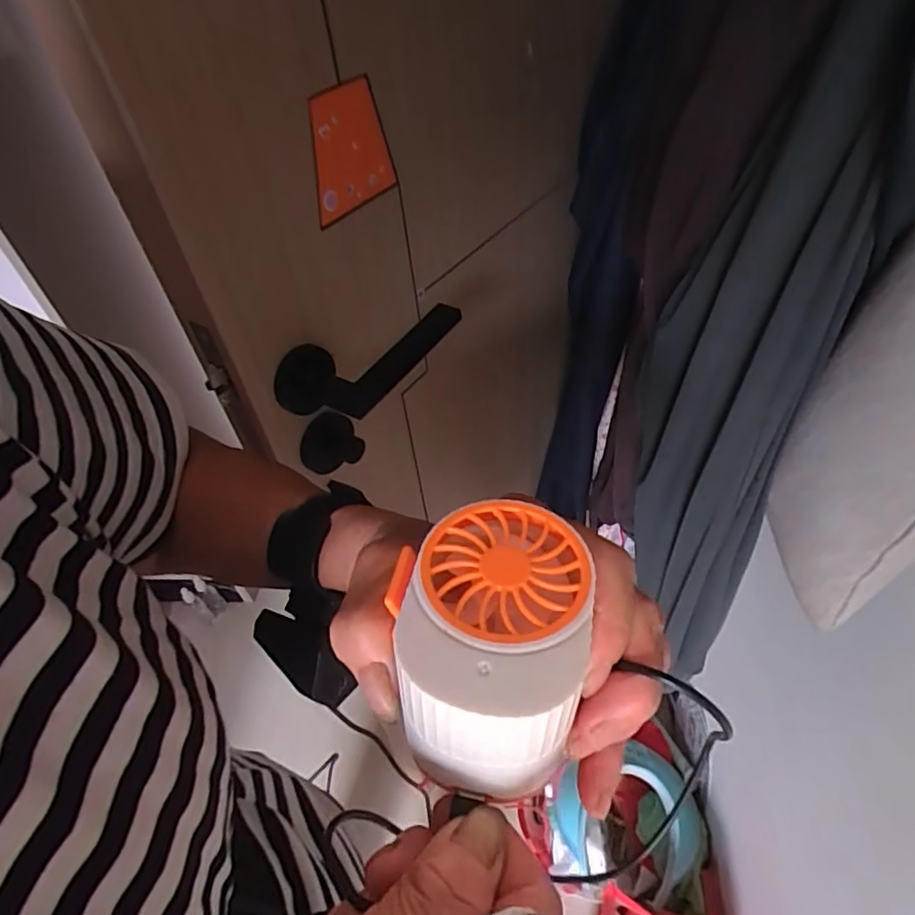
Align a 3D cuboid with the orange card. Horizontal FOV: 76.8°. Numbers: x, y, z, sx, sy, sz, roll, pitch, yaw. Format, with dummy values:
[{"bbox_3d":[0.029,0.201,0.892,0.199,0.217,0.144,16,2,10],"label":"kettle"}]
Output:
[{"bbox_3d":[-0.071,-0.207,0.388,0.007,0.077,0.077,27,56,23],"label":"orange card"}]

